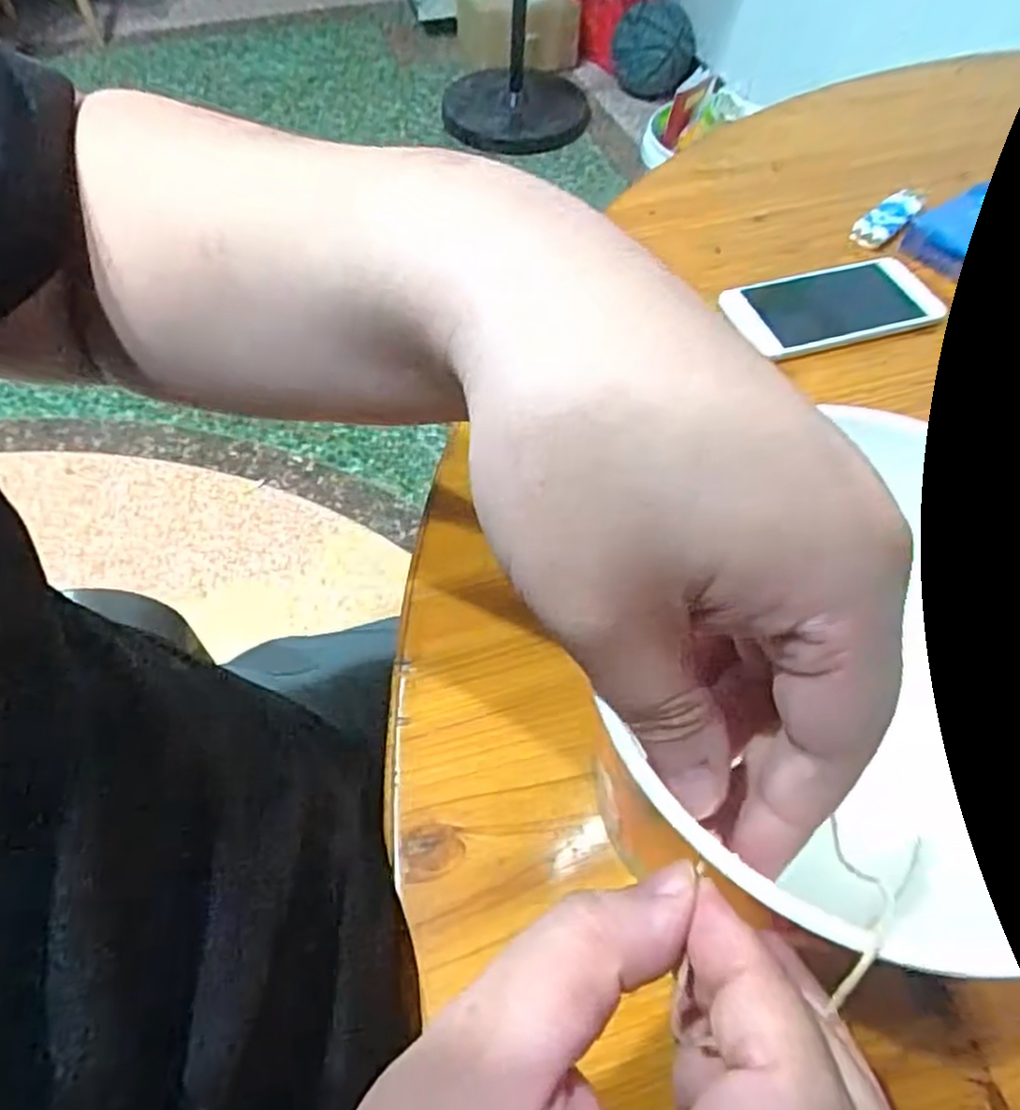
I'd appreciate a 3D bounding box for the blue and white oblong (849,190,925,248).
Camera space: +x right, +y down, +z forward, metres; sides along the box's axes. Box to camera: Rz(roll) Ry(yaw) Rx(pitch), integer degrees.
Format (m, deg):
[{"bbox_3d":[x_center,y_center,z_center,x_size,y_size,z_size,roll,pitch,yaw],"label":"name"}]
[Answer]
[{"bbox_3d":[0.265,-0.237,0.511,0.065,0.006,0.025,-39,63,-20],"label":"blue and white oblong"}]

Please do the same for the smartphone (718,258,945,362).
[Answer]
[{"bbox_3d":[0.203,-0.157,0.464,0.126,0.007,0.063,-11,56,-8],"label":"smartphone"}]

